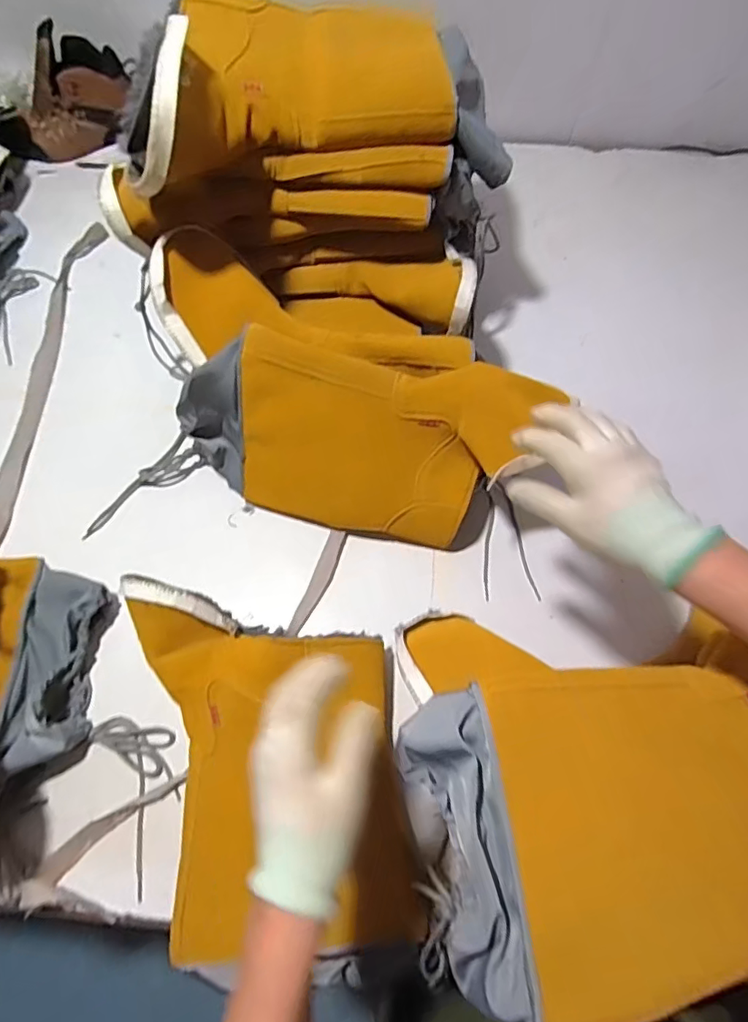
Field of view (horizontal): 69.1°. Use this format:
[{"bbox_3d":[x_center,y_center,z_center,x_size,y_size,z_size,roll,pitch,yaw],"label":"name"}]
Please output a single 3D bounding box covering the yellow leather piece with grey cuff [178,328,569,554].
[{"bbox_3d":[-0.023,-0.071,0.609,0.377,0.225,0.060,13,36,6],"label":"yellow leather piece with grey cuff"}]

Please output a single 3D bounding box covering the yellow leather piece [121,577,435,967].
[{"bbox_3d":[-0.091,0.228,0.515,0.227,0.115,0.328,-10,66,-4],"label":"yellow leather piece"}]

